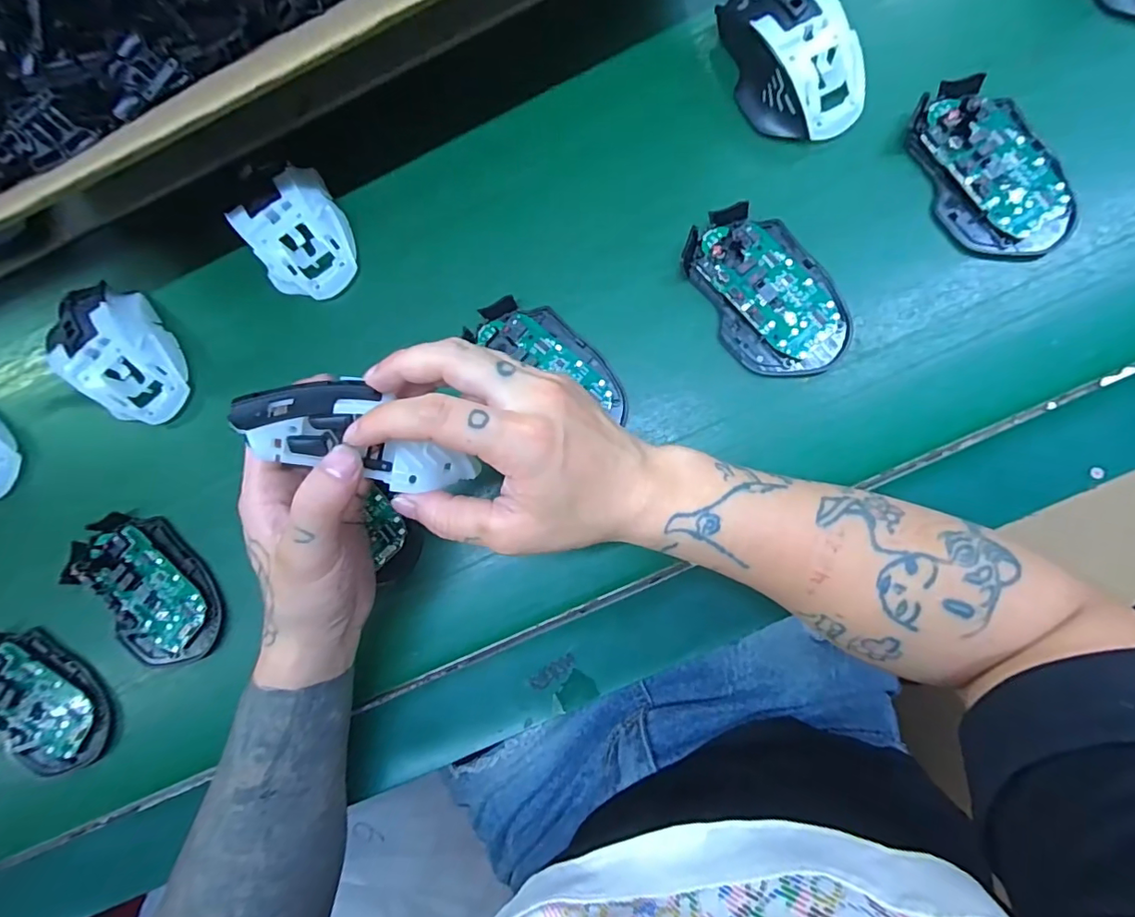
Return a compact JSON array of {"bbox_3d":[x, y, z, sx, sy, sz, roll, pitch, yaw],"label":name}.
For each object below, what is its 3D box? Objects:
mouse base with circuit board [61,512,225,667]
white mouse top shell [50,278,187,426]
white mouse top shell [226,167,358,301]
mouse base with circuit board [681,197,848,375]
[{"bbox_3d":[-0.284,0.089,0.354,0.065,0.023,0.110,-42,82,1],"label":"mouse base with circuit board"},{"bbox_3d":[-0.316,-0.072,0.370,0.067,0.043,0.109,-39,83,1],"label":"white mouse top shell"},{"bbox_3d":[-0.185,-0.154,0.361,0.062,0.033,0.087,-29,85,4],"label":"white mouse top shell"},{"bbox_3d":[0.126,-0.105,0.331,0.071,0.017,0.114,-28,85,4],"label":"mouse base with circuit board"}]

